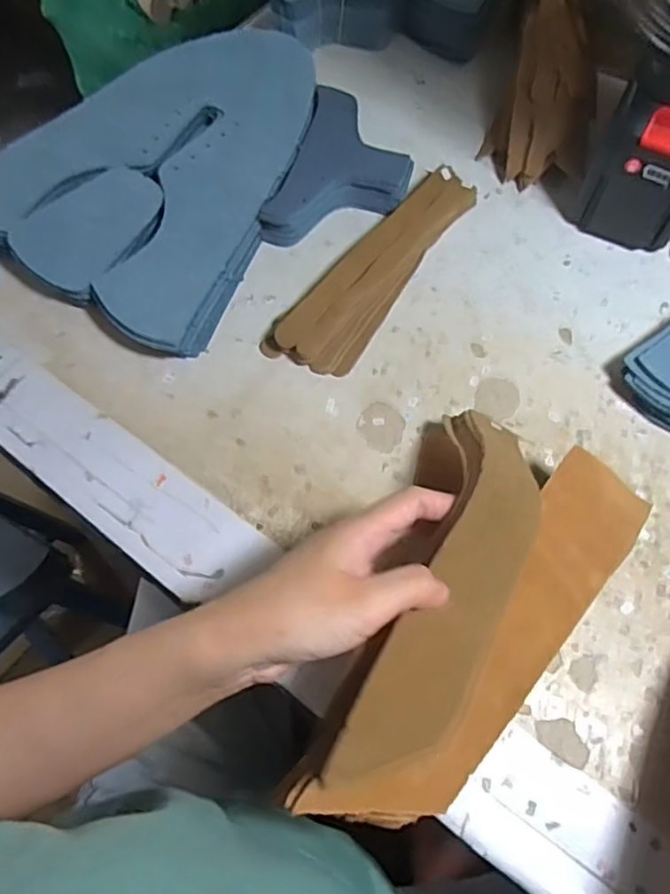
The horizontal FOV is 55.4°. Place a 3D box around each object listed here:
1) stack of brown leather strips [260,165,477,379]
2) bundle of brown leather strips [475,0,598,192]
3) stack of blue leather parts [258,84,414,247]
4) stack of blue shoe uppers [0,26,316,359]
[{"bbox_3d":[0.036,-0.126,0.454,0.056,0.024,0.195,38,71,15],"label":"stack of brown leather strips"},{"bbox_3d":[0.168,-0.300,0.512,0.071,0.064,0.185,9,67,3],"label":"bundle of brown leather strips"},{"bbox_3d":[0.010,-0.206,0.489,0.089,0.030,0.141,17,67,7],"label":"stack of blue leather parts"},{"bbox_3d":[-0.120,-0.217,0.489,0.213,0.027,0.279,31,70,12],"label":"stack of blue shoe uppers"}]

